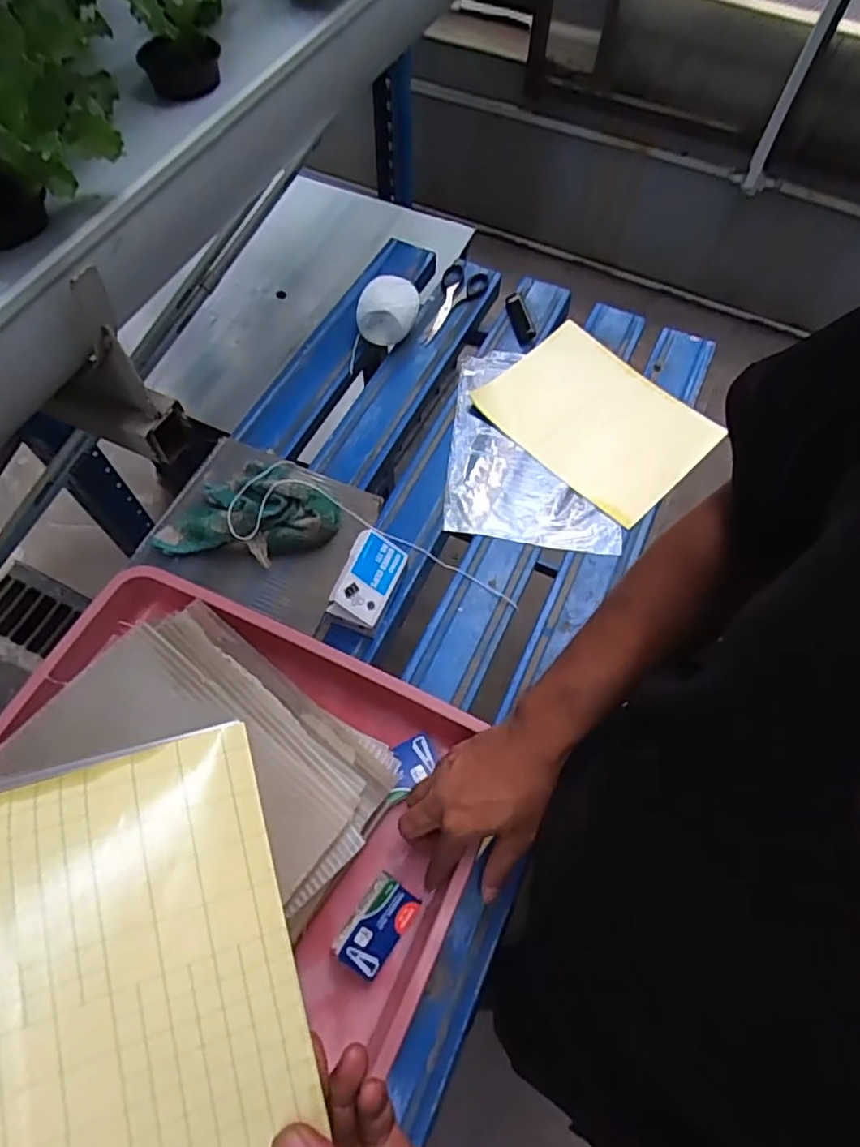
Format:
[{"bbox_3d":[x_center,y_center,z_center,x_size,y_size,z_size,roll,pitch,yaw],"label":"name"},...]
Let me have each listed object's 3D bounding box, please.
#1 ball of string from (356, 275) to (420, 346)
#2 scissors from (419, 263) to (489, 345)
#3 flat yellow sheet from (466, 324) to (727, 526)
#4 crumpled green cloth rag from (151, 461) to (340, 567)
[{"bbox_3d":[-0.054,-0.344,0.787,0.078,0.054,0.071,0,63,-1],"label":"ball of string"},{"bbox_3d":[0.029,-0.367,0.840,0.060,0.017,0.146,20,65,9],"label":"scissors"},{"bbox_3d":[0.204,-0.194,0.742,0.200,0.022,0.248,-41,71,-19],"label":"flat yellow sheet"},{"bbox_3d":[-0.191,-0.074,0.651,0.183,0.044,0.120,7,64,2],"label":"crumpled green cloth rag"}]

